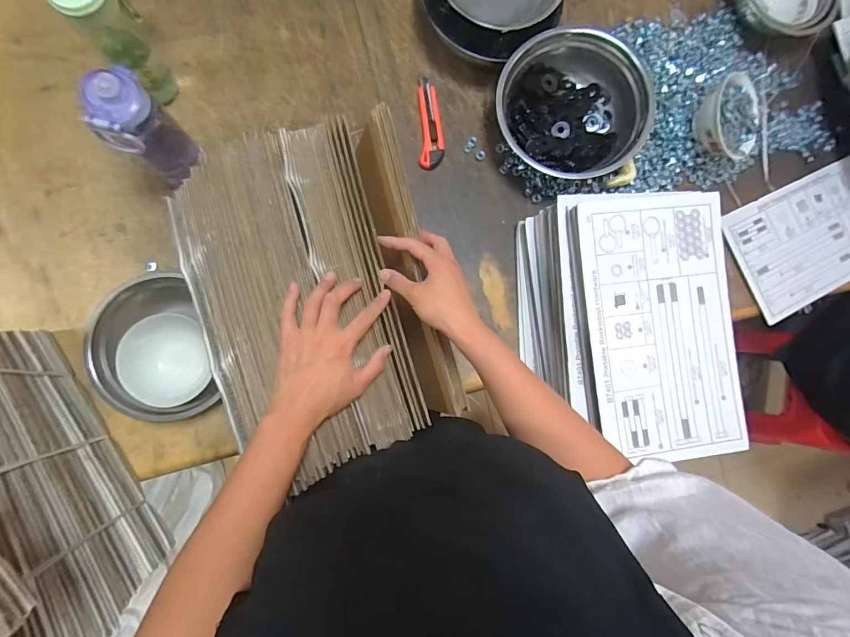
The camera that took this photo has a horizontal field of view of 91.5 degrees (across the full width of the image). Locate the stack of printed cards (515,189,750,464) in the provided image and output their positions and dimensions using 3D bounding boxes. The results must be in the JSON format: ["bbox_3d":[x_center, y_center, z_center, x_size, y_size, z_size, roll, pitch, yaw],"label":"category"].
[{"bbox_3d":[0.306,0.014,0.666,0.278,0.159,0.389,-5,87,-7],"label":"stack of printed cards"}]

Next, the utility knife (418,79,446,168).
[{"bbox_3d":[0.011,-0.343,0.728,0.043,0.018,0.169,-1,86,-7],"label":"utility knife"}]

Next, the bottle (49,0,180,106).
[{"bbox_3d":[-0.420,-0.386,0.582,0.073,0.208,0.061,-40,91,-8],"label":"bottle"}]

